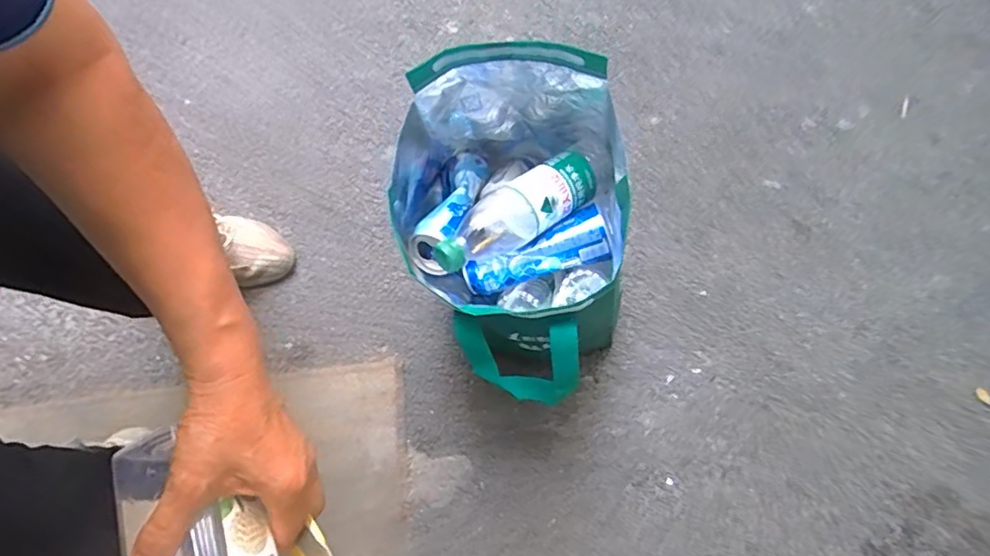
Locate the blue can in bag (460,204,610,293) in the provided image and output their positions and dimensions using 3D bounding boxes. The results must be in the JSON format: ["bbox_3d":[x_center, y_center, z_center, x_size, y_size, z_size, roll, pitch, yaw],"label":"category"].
[{"bbox_3d":[0.045,-0.026,0.618,0.156,0.050,0.058,-21,63,12],"label":"blue can in bag"}]

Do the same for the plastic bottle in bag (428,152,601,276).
[{"bbox_3d":[0.028,-0.071,0.611,0.203,0.052,0.060,-34,68,-11],"label":"plastic bottle in bag"}]

